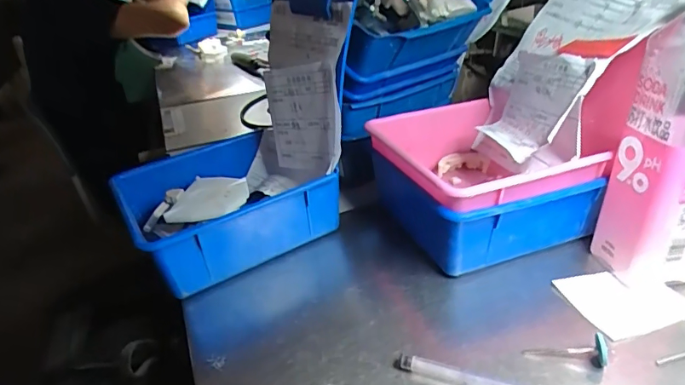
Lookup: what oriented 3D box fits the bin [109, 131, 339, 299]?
[{"bbox_3d":[-0.110,0.010,0.444,0.161,0.064,0.155,-21,33,-26],"label":"bin"}]

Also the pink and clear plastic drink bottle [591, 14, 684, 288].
[{"bbox_3d":[0.227,-0.035,0.322,0.056,0.207,0.053,-10,30,-9],"label":"pink and clear plastic drink bottle"}]

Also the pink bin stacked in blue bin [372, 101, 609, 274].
[{"bbox_3d":[0.113,-0.011,0.421,0.141,0.086,0.155,-14,31,-15],"label":"pink bin stacked in blue bin"}]

